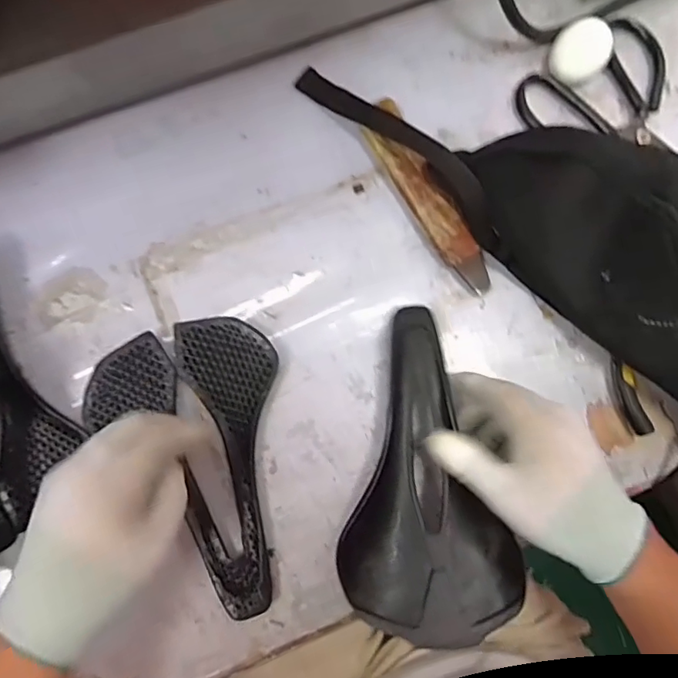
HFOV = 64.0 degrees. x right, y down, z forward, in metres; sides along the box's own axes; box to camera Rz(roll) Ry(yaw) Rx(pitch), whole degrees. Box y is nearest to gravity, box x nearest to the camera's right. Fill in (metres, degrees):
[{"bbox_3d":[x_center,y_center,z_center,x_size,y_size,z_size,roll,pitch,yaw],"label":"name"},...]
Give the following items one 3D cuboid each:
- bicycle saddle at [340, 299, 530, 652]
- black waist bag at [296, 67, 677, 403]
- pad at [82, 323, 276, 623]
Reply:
[{"bbox_3d":[0.061,0.095,0.411,0.124,0.042,0.235,-4,74,-1],"label":"bicycle saddle"},{"bbox_3d":[0.168,-0.119,0.429,0.132,0.091,0.441,-43,85,-7],"label":"black waist bag"},{"bbox_3d":[-0.107,0.100,0.426,0.146,0.010,0.224,-15,83,-3],"label":"pad"}]

